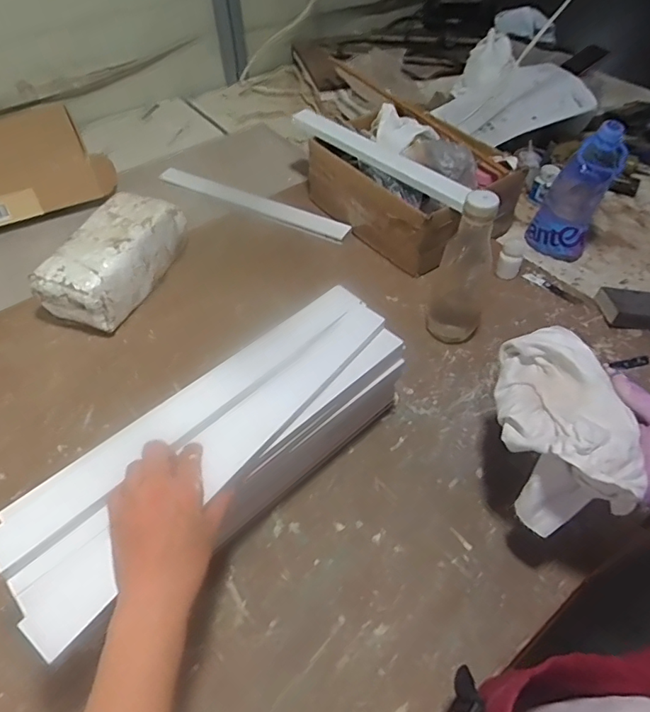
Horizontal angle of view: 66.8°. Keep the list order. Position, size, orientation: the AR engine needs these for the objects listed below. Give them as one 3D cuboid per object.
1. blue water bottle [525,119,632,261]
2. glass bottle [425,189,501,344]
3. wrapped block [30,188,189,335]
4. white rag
[{"bbox_3d":[0.411,-0.268,0.809,0.098,0.221,0.093,18,53,16],"label":"blue water bottle"},{"bbox_3d":[0.185,-0.118,0.658,0.077,0.214,0.065,14,52,13],"label":"glass bottle"},{"bbox_3d":[-0.333,-0.150,0.794,0.107,0.116,0.235,15,52,14],"label":"wrapped block"},{"bbox_3d":[0.228,0.071,0.492,0.099,0.111,0.167,2,50,3],"label":"white rag"}]

